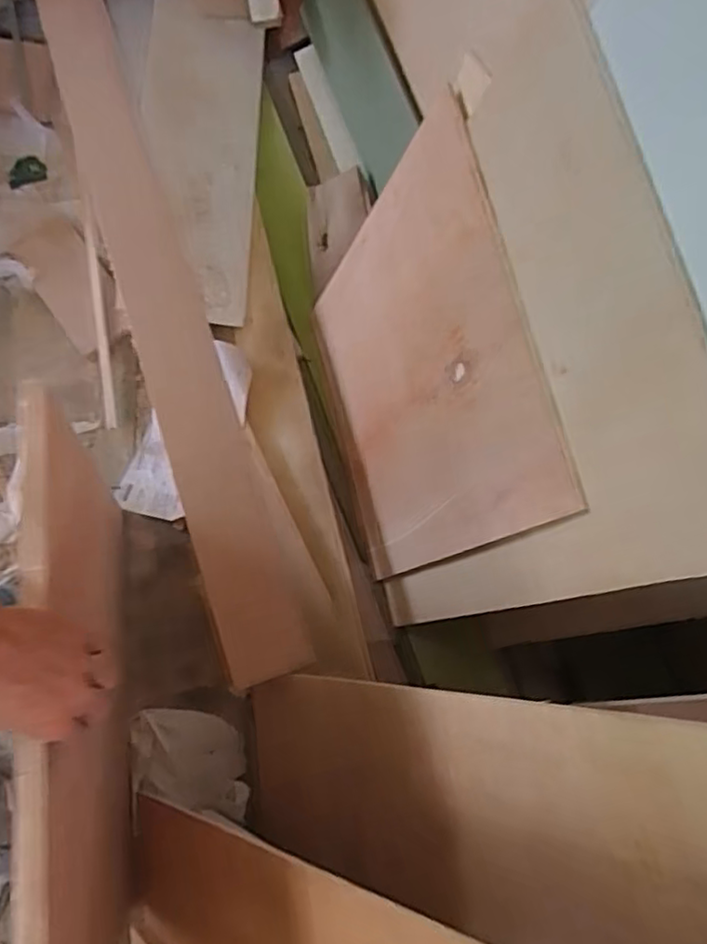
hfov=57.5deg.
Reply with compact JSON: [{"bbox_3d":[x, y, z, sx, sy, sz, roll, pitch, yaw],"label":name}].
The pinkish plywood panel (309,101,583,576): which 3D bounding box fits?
[{"bbox_3d":[0.069,-0.111,0.799,0.017,0.459,0.426,-9,80,-24],"label":"pinkish plywood panel"}]

